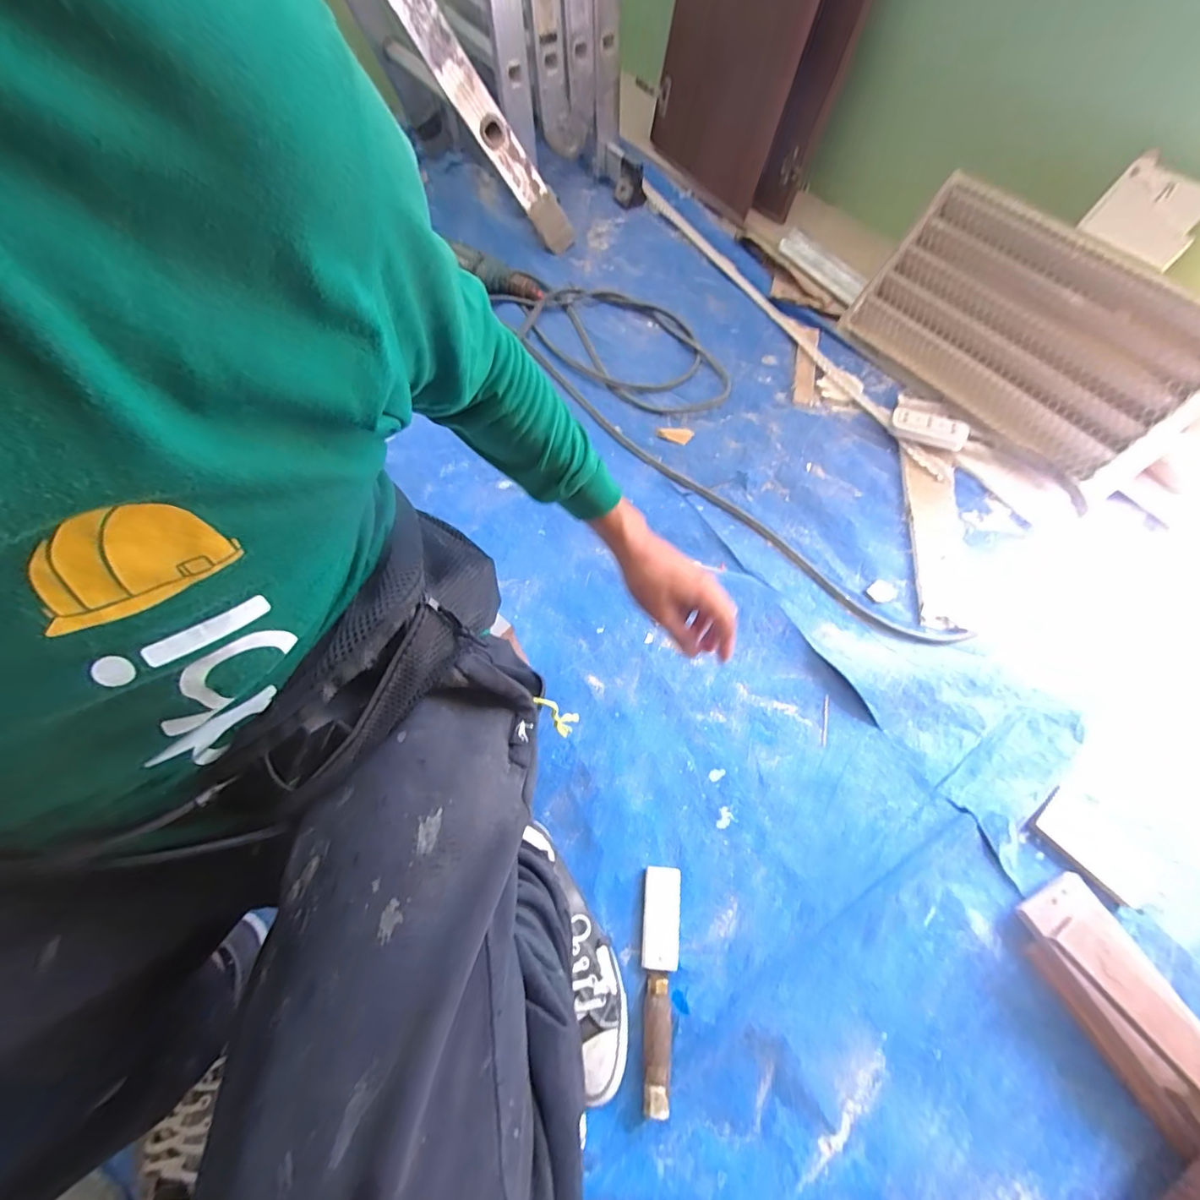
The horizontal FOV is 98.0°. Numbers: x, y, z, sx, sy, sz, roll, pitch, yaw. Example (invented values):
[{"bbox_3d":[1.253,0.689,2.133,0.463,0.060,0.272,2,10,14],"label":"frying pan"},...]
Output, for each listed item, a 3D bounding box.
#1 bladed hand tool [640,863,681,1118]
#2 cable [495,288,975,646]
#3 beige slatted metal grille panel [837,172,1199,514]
[{"bbox_3d":[0.066,0.434,0.591,0.046,0.035,0.216,4,67,4],"label":"bladed hand tool"},{"bbox_3d":[0.211,-0.304,0.938,0.302,0.031,1.018,-36,70,-12],"label":"cable"},{"bbox_3d":[0.677,-0.424,0.841,0.058,0.276,0.512,-17,60,-46],"label":"beige slatted metal grille panel"}]

